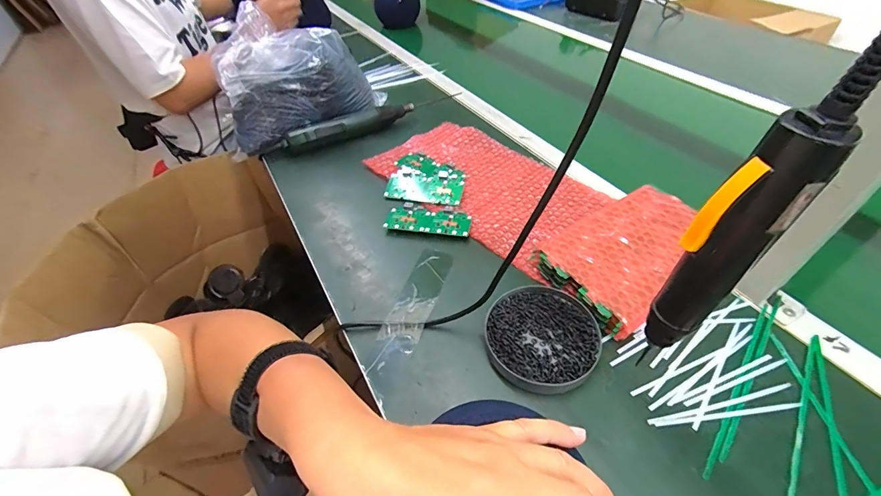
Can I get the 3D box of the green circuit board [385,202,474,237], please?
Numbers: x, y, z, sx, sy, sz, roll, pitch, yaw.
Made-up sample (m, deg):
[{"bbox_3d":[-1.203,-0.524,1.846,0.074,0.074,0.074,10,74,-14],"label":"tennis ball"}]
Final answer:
[{"bbox_3d":[-0.015,-0.039,0.534,0.115,0.011,0.054,7,49,13],"label":"green circuit board"}]

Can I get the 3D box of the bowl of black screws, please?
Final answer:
[{"bbox_3d":[0.105,0.092,0.396,0.108,0.023,0.118,-3,47,4],"label":"bowl of black screws"}]

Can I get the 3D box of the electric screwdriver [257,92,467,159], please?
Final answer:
[{"bbox_3d":[-0.145,-0.233,0.704,0.359,0.035,0.043,-21,49,-13],"label":"electric screwdriver"}]

